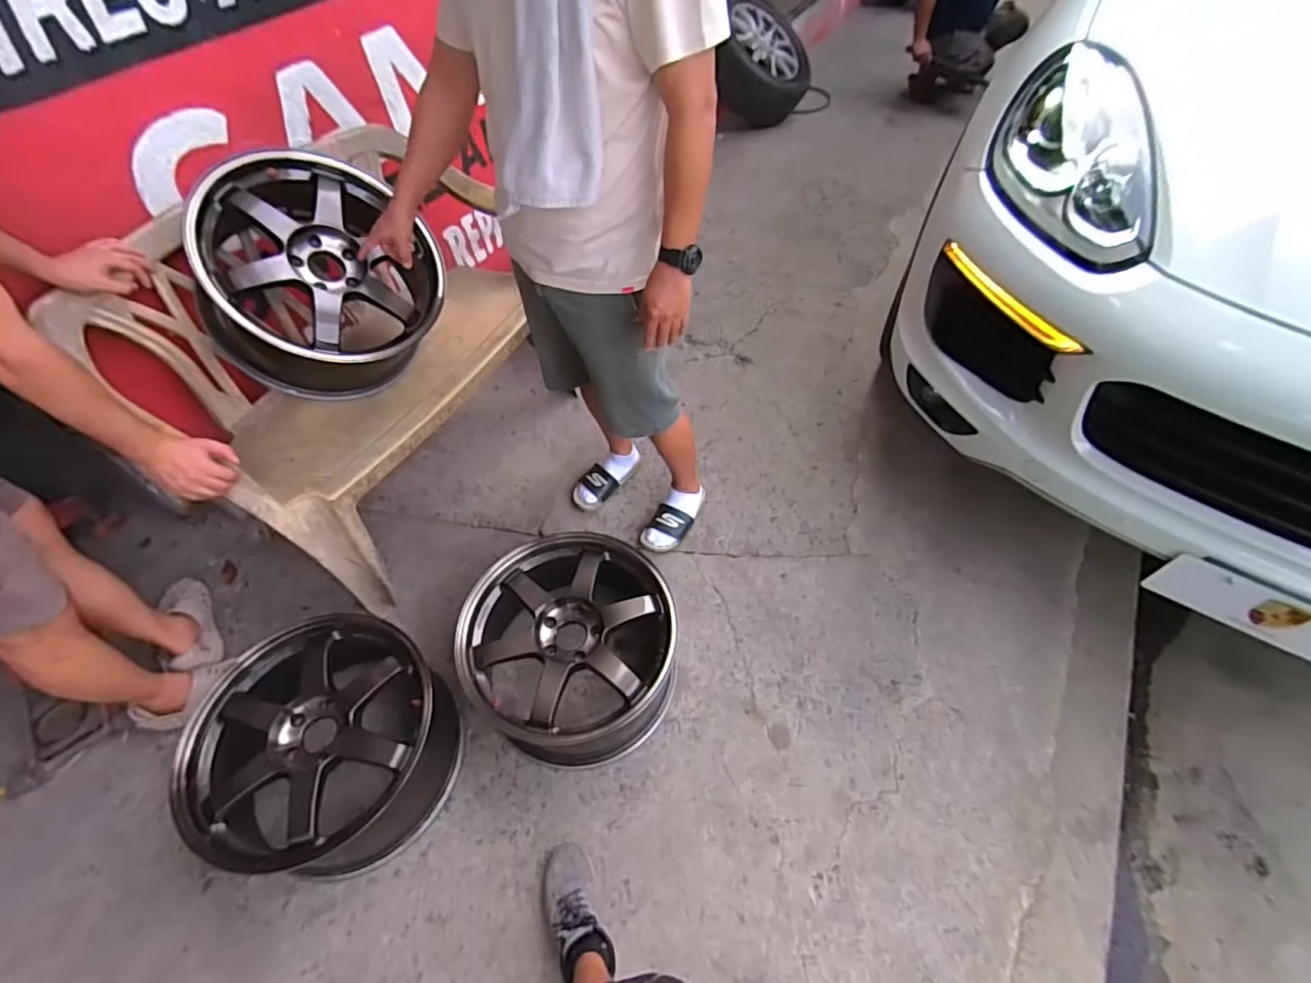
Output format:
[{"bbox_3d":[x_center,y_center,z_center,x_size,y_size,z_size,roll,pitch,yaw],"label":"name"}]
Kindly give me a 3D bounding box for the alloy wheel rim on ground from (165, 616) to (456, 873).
[{"bbox_3d":[-0.704,0.557,1.250,0.469,0.263,0.453,-1,54,1],"label":"alloy wheel rim on ground"}]

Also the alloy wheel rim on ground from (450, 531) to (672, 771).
[{"bbox_3d":[-0.193,0.372,1.346,0.478,0.282,0.457,-1,54,1],"label":"alloy wheel rim on ground"}]

